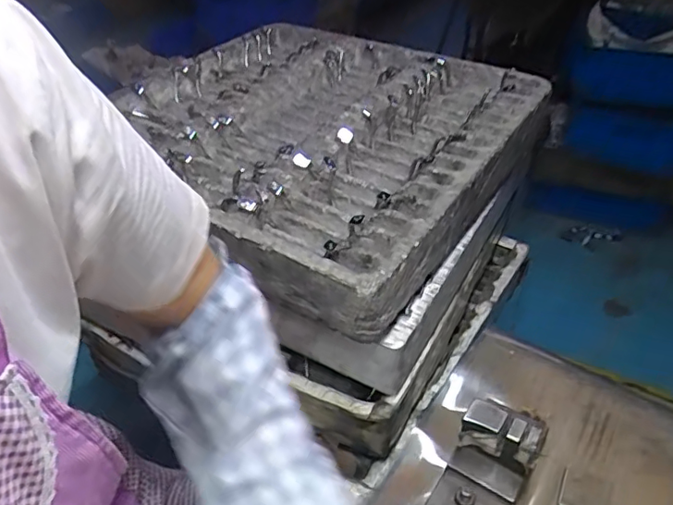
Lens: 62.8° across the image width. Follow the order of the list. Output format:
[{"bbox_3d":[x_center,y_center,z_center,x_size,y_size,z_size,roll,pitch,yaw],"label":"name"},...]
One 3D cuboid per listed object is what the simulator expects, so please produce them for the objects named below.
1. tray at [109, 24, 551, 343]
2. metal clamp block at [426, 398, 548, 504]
[{"bbox_3d":[-0.040,-0.166,0.766,0.513,0.077,0.495,23,46,26],"label":"tray"},{"bbox_3d":[0.123,0.186,0.461,0.061,0.075,0.091,24,47,27],"label":"metal clamp block"}]

